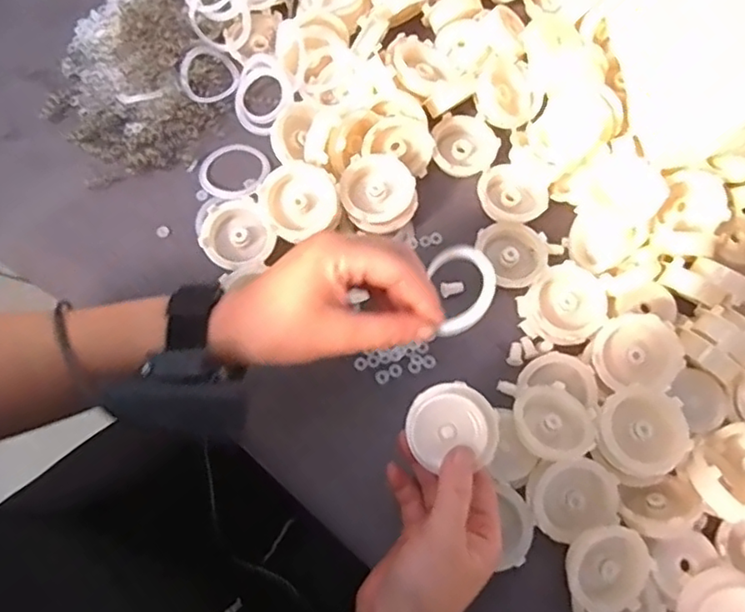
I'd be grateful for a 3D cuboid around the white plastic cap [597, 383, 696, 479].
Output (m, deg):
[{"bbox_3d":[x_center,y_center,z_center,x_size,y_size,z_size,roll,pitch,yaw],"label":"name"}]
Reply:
[{"bbox_3d":[0.175,0.081,0.396,0.056,0.017,0.056,-3,66,7],"label":"white plastic cap"}]

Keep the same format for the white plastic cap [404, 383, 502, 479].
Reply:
[{"bbox_3d":[0.050,0.073,0.372,0.049,0.016,0.052,-39,72,8],"label":"white plastic cap"}]

